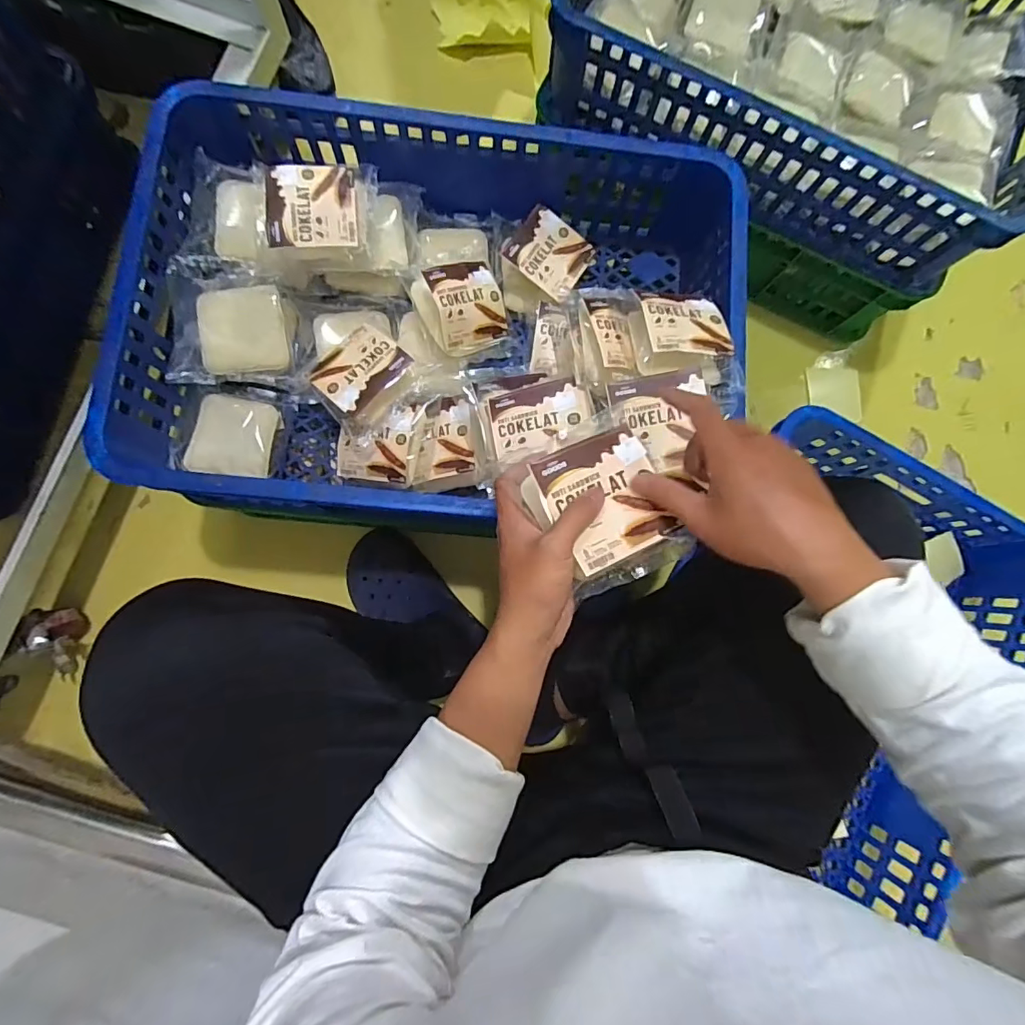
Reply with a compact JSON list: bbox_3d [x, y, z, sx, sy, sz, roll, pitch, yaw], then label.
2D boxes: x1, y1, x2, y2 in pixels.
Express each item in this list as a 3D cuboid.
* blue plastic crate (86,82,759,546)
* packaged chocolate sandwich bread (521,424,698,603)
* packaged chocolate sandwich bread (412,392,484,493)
[{"bbox_3d":[-0.075,-0.205,0.556,0.602,0.166,0.420,5,81,-4],"label":"blue plastic crate"},{"bbox_3d":[0.068,-0.001,0.372,0.096,0.030,0.110,-24,84,-8],"label":"packaged chocolate sandwich bread"},{"bbox_3d":[-0.074,-0.078,0.558,0.080,0.034,0.106,-2,82,-5],"label":"packaged chocolate sandwich bread"}]

